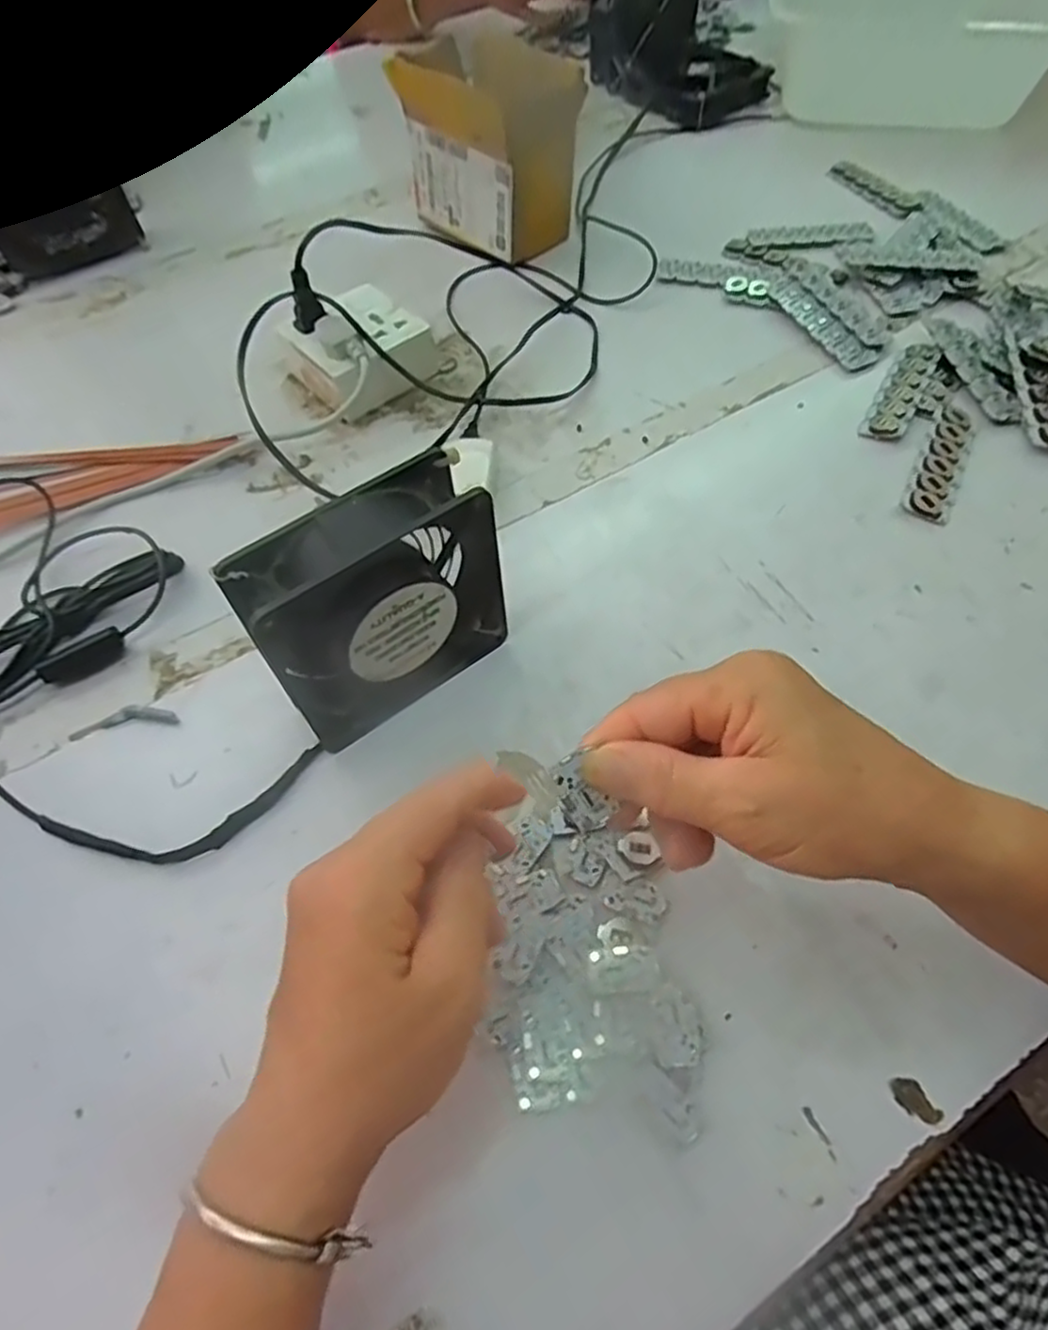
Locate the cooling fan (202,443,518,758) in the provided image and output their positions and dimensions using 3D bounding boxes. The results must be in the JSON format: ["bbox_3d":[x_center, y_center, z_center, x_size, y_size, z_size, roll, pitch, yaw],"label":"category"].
[{"bbox_3d":[-0.067,-0.028,0.355,0.125,0.115,0.048,-33,61,-17],"label":"cooling fan"}]

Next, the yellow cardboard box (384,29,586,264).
[{"bbox_3d":[-0.029,-0.450,0.610,0.142,0.141,0.092,37,66,23],"label":"yellow cardboard box"}]

